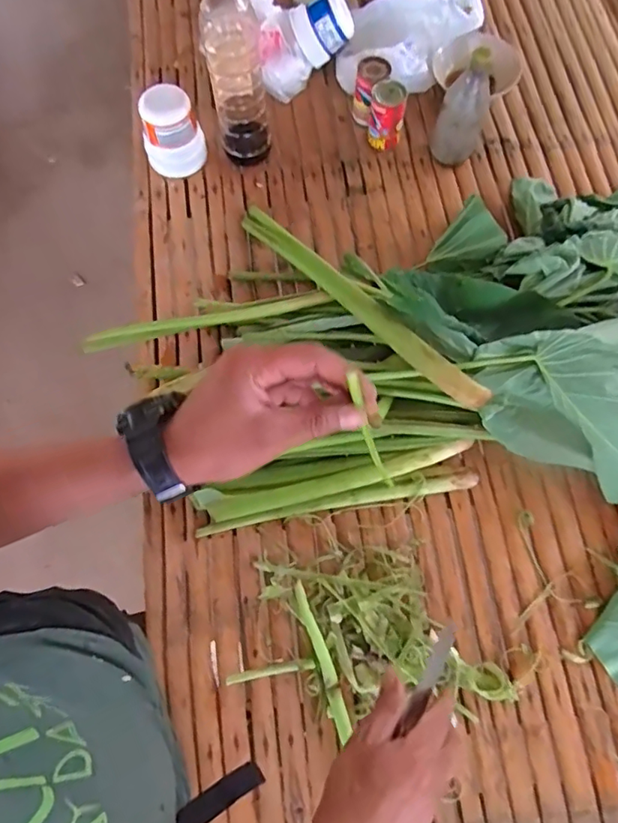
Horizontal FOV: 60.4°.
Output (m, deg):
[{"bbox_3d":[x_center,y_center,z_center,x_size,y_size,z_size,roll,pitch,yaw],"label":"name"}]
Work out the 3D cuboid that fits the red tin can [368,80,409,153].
[{"bbox_3d":[0.123,-0.463,0.833,0.052,0.089,0.059,11,70,5],"label":"red tin can"}]

